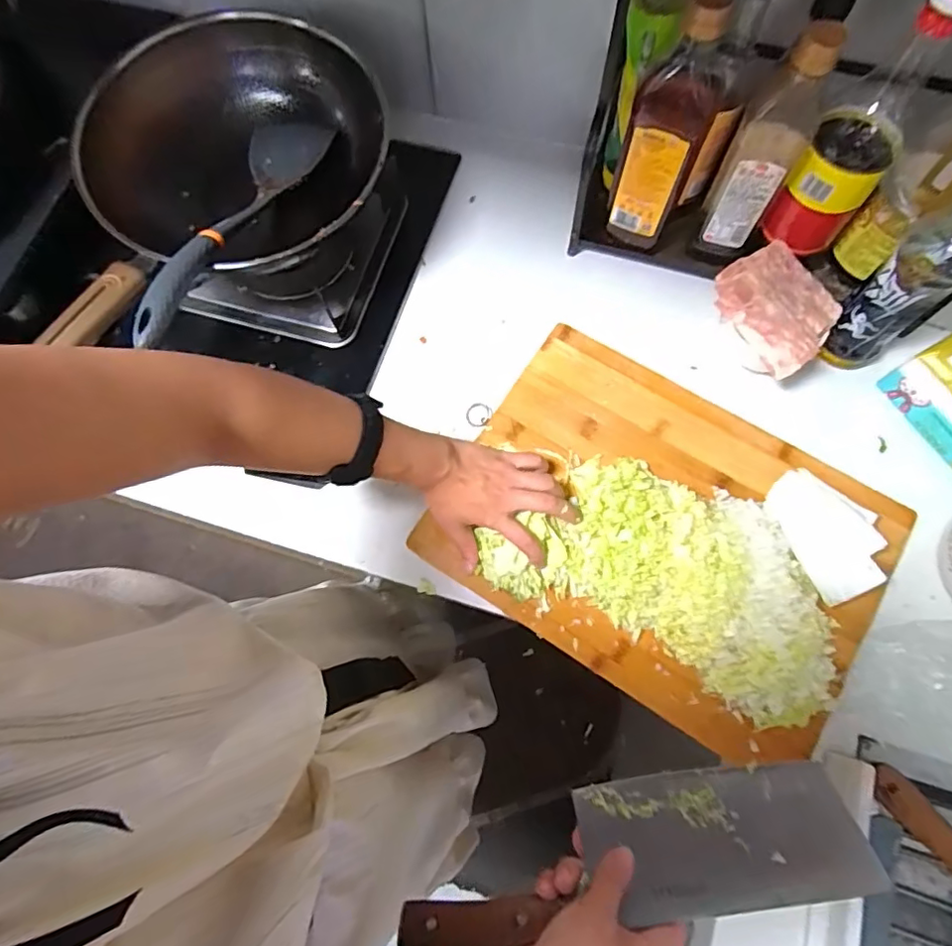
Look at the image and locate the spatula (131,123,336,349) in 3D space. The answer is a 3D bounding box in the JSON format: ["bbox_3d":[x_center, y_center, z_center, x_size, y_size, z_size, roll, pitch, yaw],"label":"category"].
[{"bbox_3d":[-0.244,-0.255,0.561,0.080,0.038,0.350,12,54,5],"label":"spatula"}]

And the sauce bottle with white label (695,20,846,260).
[{"bbox_3d":[0.280,-0.315,0.541,0.060,0.219,0.069,24,75,9],"label":"sauce bottle with white label"}]

